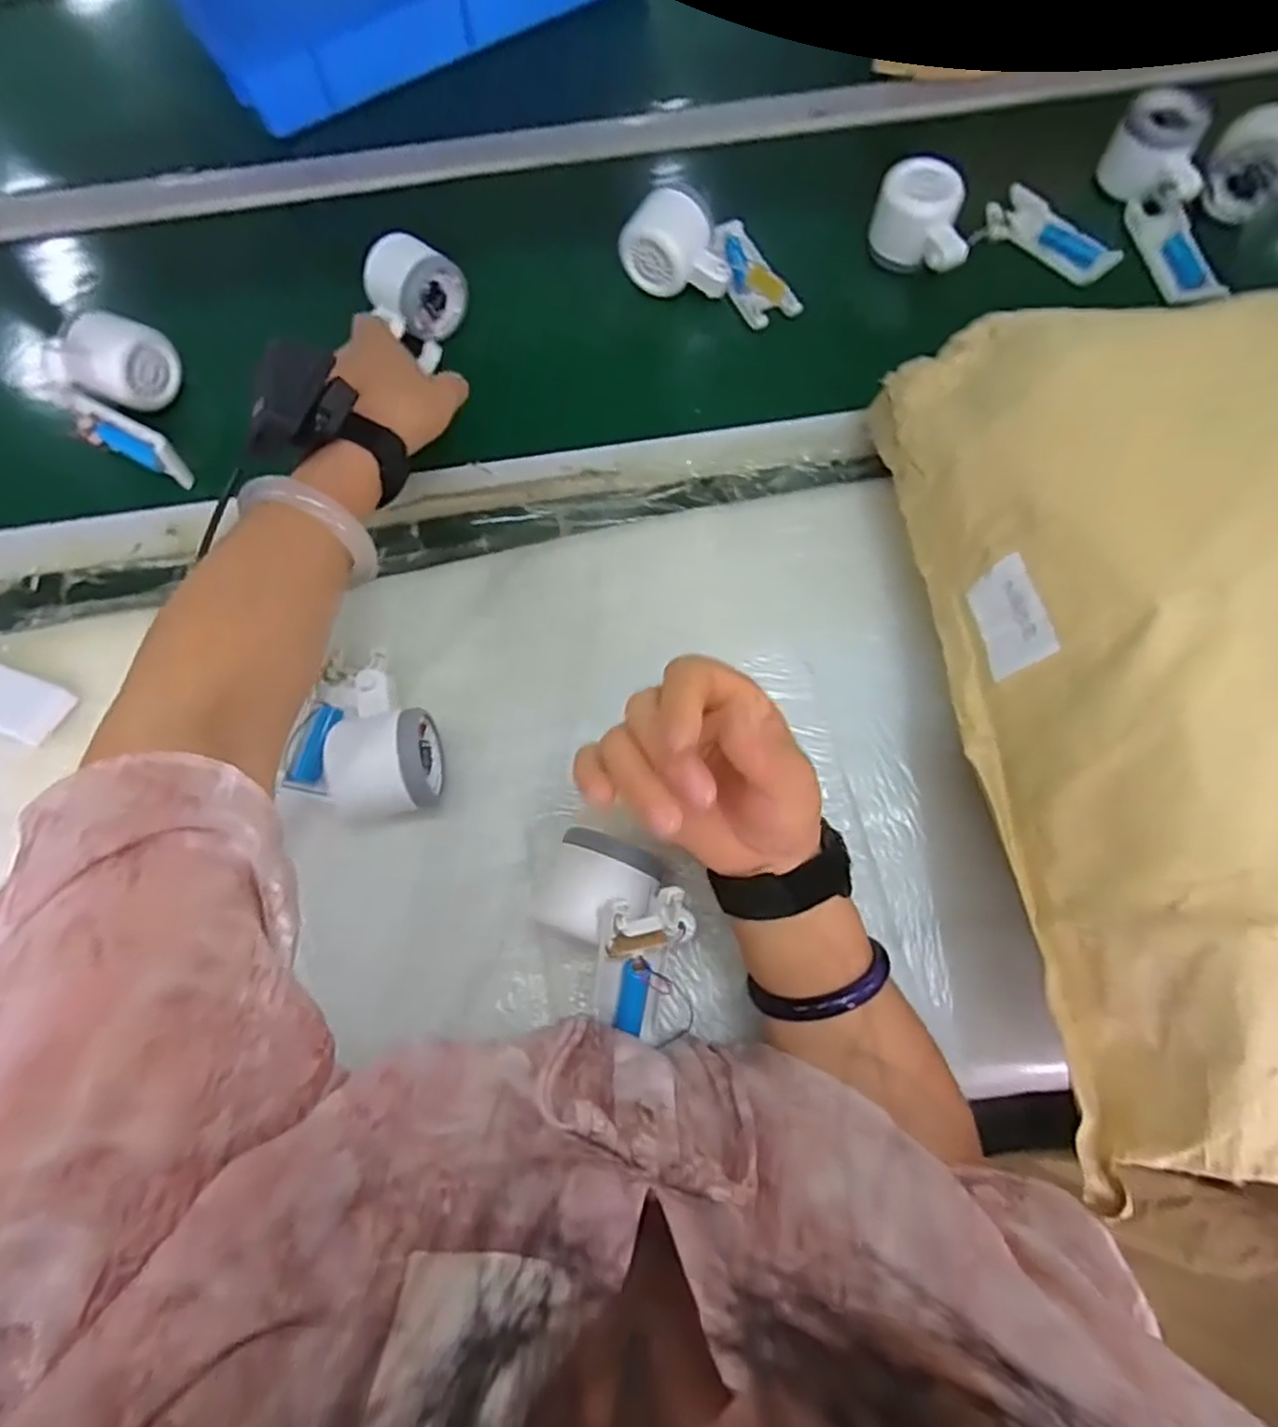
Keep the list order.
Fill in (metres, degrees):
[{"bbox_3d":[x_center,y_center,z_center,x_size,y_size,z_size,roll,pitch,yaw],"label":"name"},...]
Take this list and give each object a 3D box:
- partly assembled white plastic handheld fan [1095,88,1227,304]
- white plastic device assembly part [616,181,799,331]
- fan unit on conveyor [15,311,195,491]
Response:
[{"bbox_3d":[0.418,-0.403,0.550,0.058,0.054,0.168,-13,72,-3],"label":"partly assembled white plastic handheld fan"},{"bbox_3d":[0.064,-0.357,0.545,0.140,0.046,0.082,25,74,8],"label":"white plastic device assembly part"},{"bbox_3d":[-0.375,-0.222,0.504,0.076,0.057,0.116,-13,72,-3],"label":"fan unit on conveyor"}]

